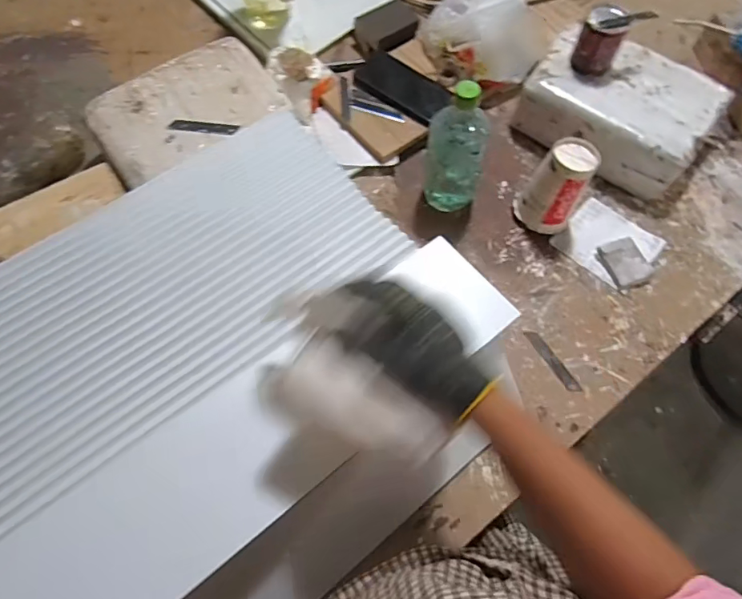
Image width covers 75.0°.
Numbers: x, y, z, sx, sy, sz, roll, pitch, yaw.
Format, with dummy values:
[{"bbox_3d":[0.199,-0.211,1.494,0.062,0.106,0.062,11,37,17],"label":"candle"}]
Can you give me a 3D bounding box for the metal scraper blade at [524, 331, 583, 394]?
[{"bbox_3d":[0.243,0.082,0.647,0.018,0.004,0.099,-21,63,-18],"label":"metal scraper blade"}]

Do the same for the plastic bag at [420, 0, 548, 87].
[{"bbox_3d":[0.184,-0.458,0.809,0.166,0.115,0.152,-8,68,-5],"label":"plastic bag"}]

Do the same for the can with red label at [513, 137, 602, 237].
[{"bbox_3d":[0.269,-0.163,0.694,0.076,0.123,0.086,34,70,12],"label":"can with red label"}]

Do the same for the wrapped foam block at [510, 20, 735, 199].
[{"bbox_3d":[0.393,-0.314,0.776,0.273,0.106,0.201,33,70,12],"label":"wrapped foam block"}]

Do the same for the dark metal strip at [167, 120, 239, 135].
[{"bbox_3d":[-0.237,-0.246,0.688,0.095,0.004,0.019,4,67,0],"label":"dark metal strip"}]

